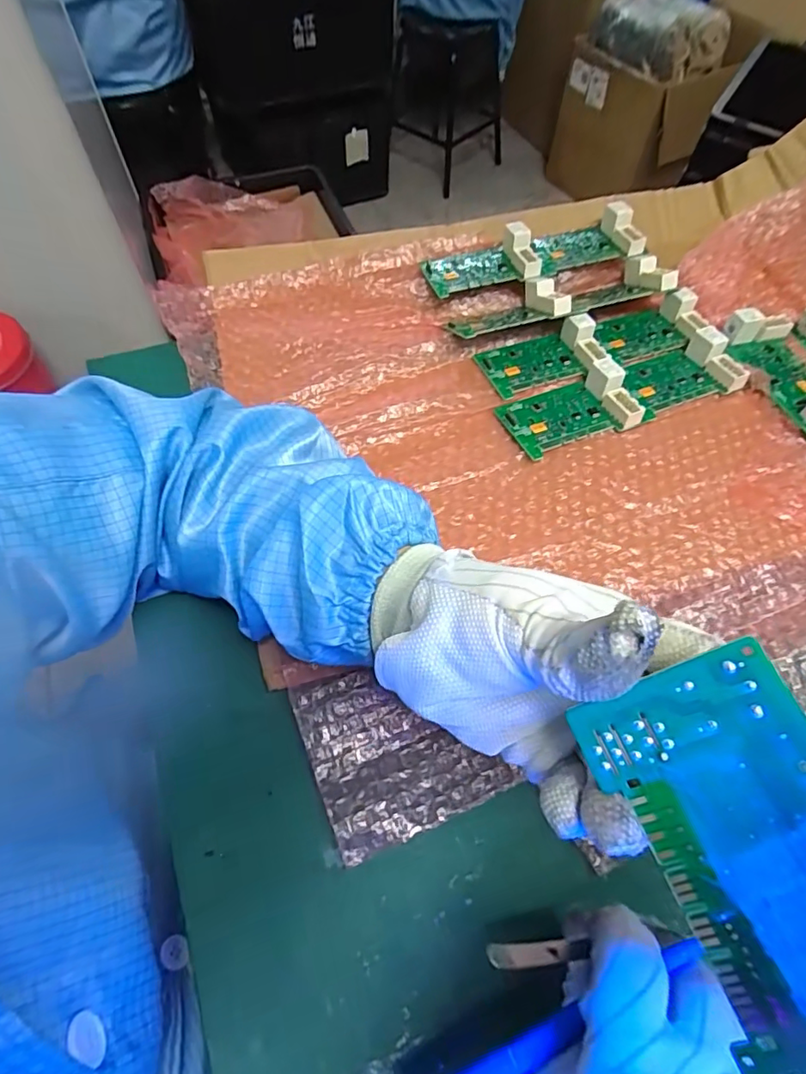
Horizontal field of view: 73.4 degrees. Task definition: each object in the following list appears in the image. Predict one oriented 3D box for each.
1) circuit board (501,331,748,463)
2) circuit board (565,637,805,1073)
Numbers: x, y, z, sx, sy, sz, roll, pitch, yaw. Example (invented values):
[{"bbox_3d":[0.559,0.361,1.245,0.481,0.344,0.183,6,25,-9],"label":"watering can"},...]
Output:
[{"bbox_3d":[0.169,-0.113,0.412,0.190,0.023,0.058,-19,61,-13],"label":"circuit board"},{"bbox_3d":[0.095,0.084,0.146,0.056,0.004,0.097,-32,67,22],"label":"circuit board"}]

